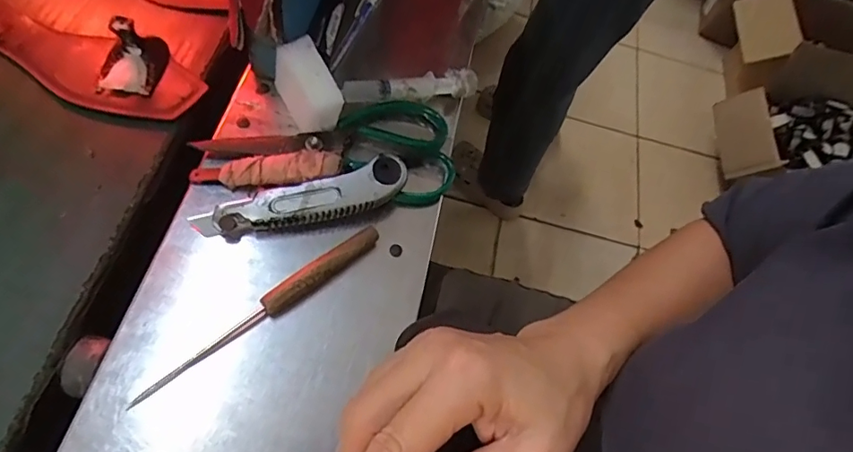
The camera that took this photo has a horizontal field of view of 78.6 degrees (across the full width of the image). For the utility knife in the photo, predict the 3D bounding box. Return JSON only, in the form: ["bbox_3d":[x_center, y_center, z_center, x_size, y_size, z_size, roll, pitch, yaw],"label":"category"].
[{"bbox_3d":[-0.092,-0.017,0.404,0.161,0.028,0.033,-15,67,-19],"label":"utility knife"}]

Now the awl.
[{"bbox_3d":[-0.112,0.058,0.369,0.195,0.017,0.014,-36,75,-25],"label":"awl"}]

